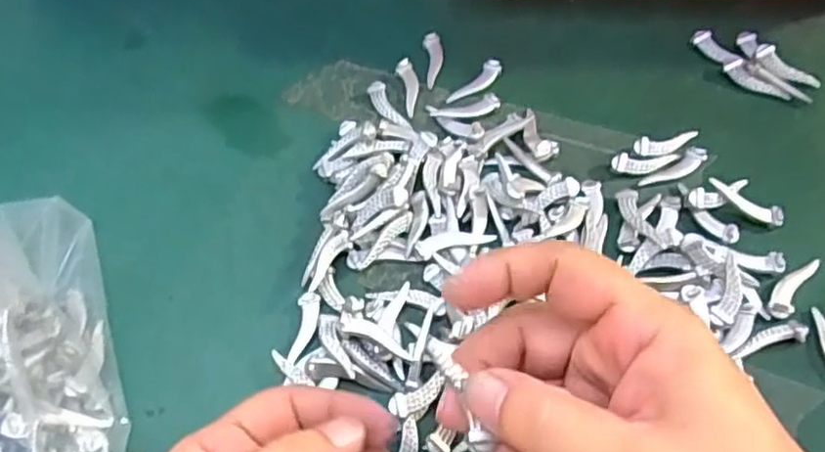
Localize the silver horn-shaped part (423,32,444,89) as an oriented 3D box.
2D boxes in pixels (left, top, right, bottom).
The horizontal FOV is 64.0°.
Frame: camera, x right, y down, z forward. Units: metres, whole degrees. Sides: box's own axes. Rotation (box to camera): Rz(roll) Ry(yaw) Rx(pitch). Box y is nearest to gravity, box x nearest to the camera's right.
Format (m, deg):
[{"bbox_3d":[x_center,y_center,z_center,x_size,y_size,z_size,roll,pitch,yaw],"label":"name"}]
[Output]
[{"bbox_3d":[0.013,-0.098,0.389,0.011,0.005,0.040,-4,58,0],"label":"silver horn-shaped part"}]

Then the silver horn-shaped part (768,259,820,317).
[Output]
[{"bbox_3d":[0.176,0.027,0.306,0.011,0.004,0.039,35,66,21],"label":"silver horn-shaped part"}]

